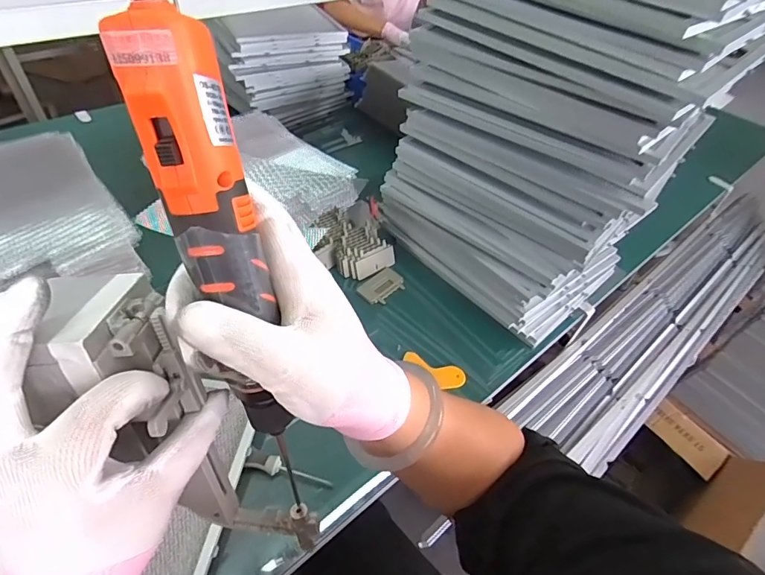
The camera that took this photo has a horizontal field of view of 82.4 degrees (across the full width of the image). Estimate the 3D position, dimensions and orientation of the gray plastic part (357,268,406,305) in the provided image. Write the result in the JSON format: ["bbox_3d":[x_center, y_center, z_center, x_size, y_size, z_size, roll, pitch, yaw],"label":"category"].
[{"bbox_3d":[0.000,-0.004,0.805,0.064,0.018,0.091,38,54,25],"label":"gray plastic part"}]

